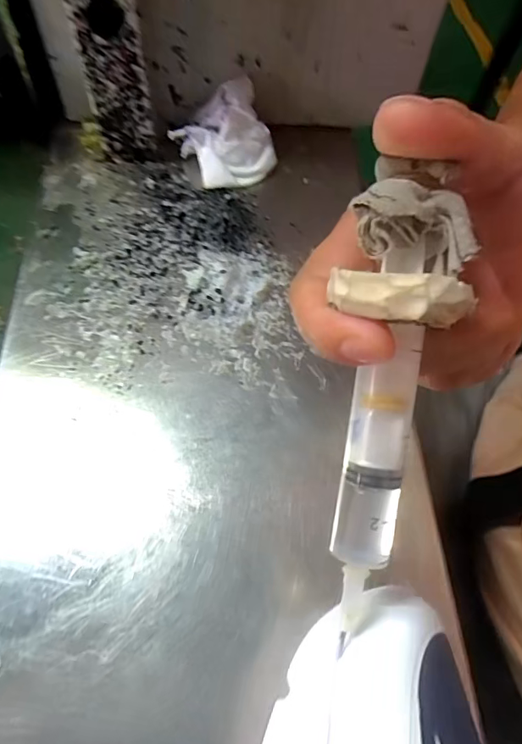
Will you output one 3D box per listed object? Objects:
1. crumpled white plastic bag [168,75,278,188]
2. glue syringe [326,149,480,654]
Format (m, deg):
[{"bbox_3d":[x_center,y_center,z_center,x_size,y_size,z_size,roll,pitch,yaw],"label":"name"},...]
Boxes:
[{"bbox_3d":[-0.026,-0.172,0.346,0.073,0.046,0.063,-1,62,-4],"label":"crumpled white plastic bag"},{"bbox_3d":[0.032,0.013,0.131,0.030,0.130,0.025,6,18,7],"label":"glue syringe"}]

